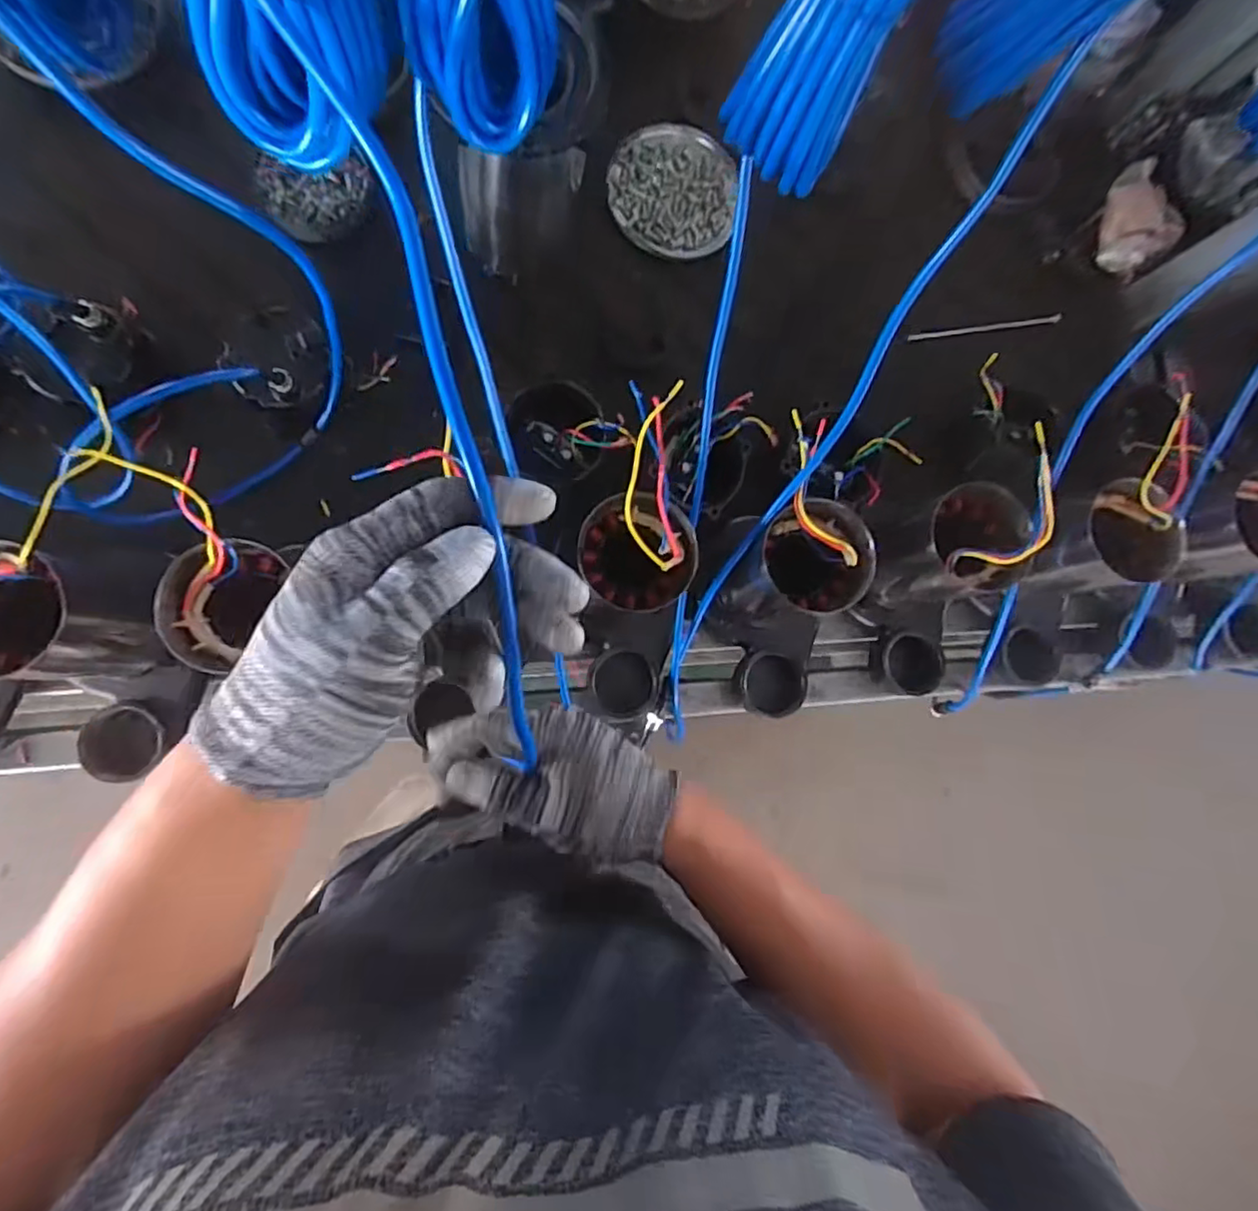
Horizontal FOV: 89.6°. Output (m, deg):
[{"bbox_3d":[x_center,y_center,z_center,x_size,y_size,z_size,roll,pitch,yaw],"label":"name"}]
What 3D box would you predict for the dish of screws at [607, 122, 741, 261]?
[{"bbox_3d":[0.049,-0.455,0.693,0.138,0.011,0.142,1,86,-8],"label":"dish of screws"}]

